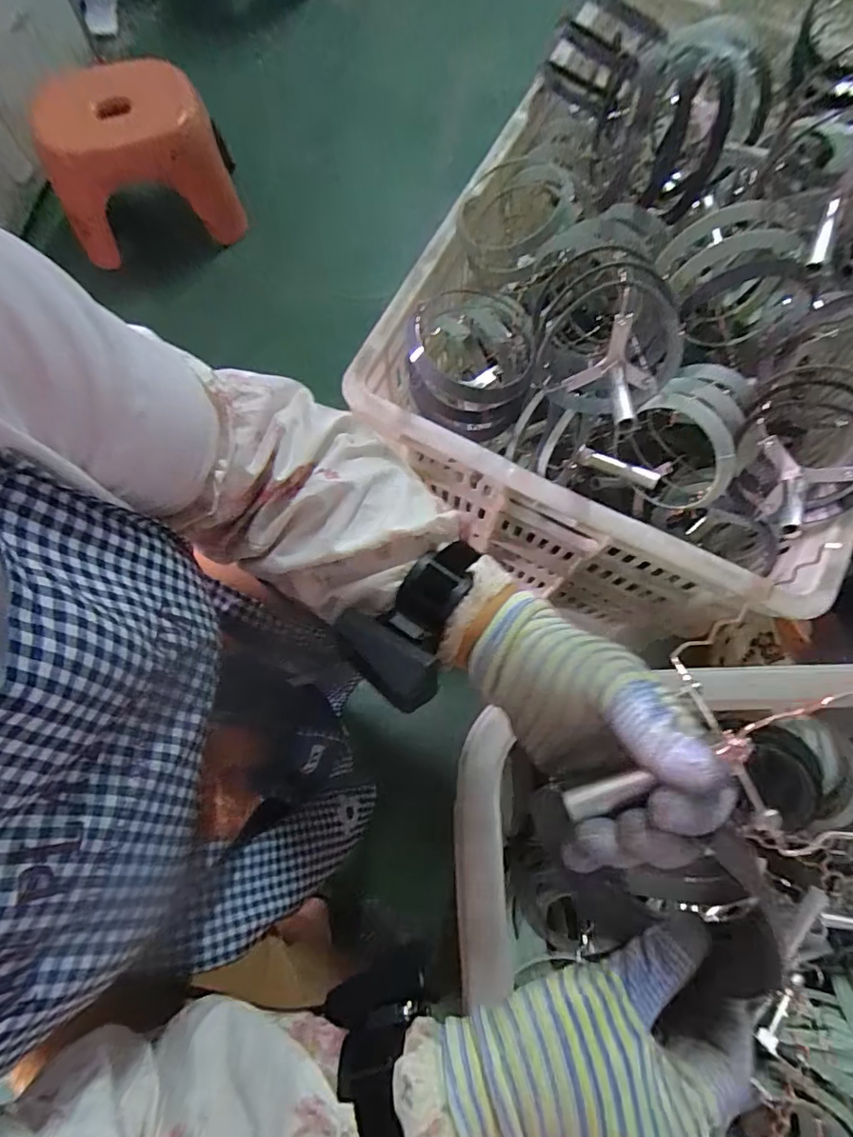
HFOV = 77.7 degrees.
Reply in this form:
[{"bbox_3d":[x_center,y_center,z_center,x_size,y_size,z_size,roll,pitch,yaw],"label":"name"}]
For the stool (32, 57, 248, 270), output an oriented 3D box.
[{"bbox_3d":[-0.474,-0.665,0.876,0.267,0.182,0.179,-17,75,-4],"label":"stool"}]

